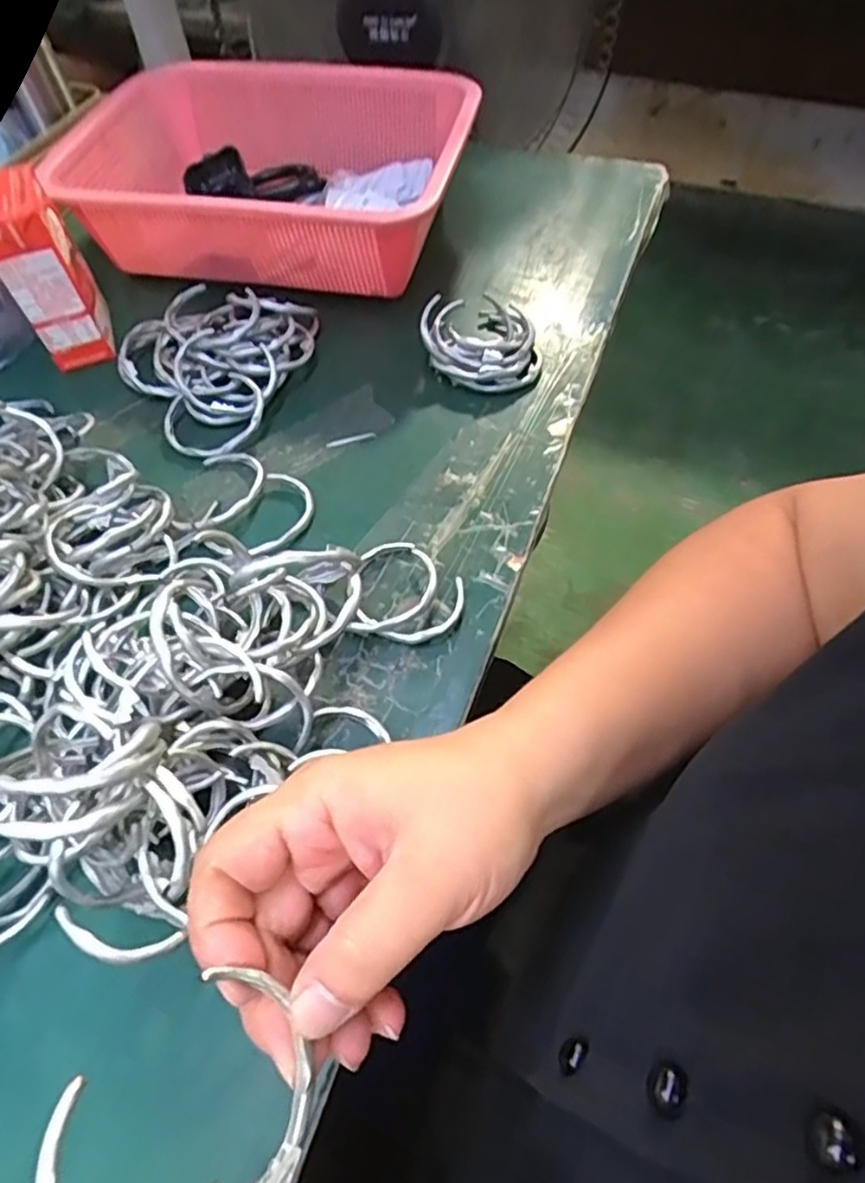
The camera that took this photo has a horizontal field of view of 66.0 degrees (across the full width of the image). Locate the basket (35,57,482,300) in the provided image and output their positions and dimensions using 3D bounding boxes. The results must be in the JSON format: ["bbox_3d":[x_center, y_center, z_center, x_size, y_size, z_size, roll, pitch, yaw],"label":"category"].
[{"bbox_3d":[-0.123,-0.321,0.526,0.296,0.094,0.189,9,58,8],"label":"basket"}]

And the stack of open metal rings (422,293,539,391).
[{"bbox_3d":[0.035,-0.175,0.461,0.082,0.032,0.076,5,57,6],"label":"stack of open metal rings"}]

